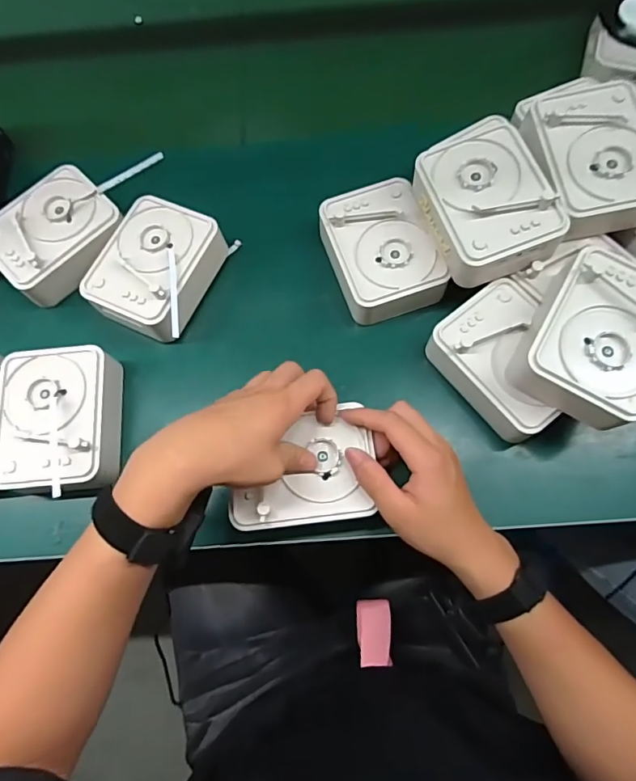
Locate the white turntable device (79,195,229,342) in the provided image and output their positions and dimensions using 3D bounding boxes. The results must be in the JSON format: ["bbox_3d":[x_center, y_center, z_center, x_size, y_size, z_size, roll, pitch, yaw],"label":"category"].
[{"bbox_3d":[-0.157,-0.118,0.486,0.117,0.069,0.129,19,74,9],"label":"white turntable device"}]

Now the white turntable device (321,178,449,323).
[{"bbox_3d":[0.061,-0.135,0.478,0.098,0.048,0.134,-19,72,-4],"label":"white turntable device"}]

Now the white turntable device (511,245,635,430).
[{"bbox_3d":[0.229,-0.044,0.392,0.098,0.049,0.127,30,76,12],"label":"white turntable device"}]

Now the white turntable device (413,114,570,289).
[{"bbox_3d":[0.151,-0.169,0.441,0.098,0.052,0.130,-19,72,-4],"label":"white turntable device"}]

